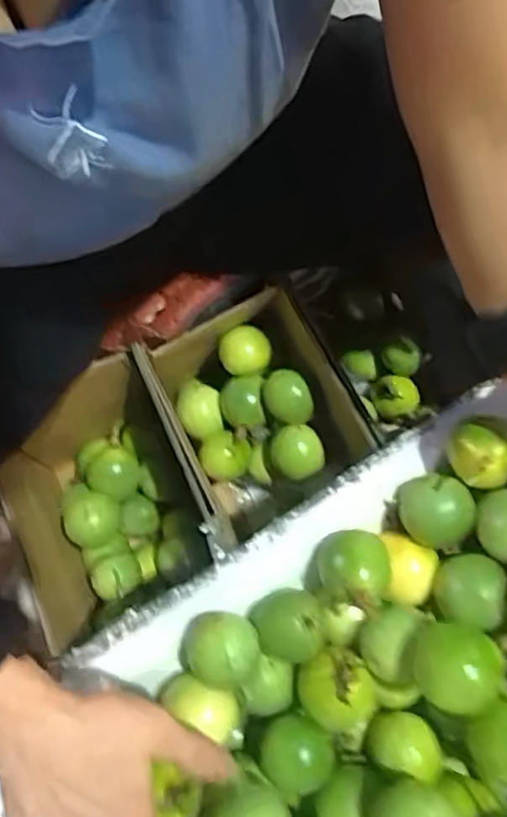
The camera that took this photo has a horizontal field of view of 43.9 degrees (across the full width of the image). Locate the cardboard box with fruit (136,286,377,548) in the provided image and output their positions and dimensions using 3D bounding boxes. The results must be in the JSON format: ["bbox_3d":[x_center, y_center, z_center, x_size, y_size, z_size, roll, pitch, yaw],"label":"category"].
[{"bbox_3d":[-0.001,0.005,0.580,0.137,0.166,0.175,-24,76,-5],"label":"cardboard box with fruit"}]

